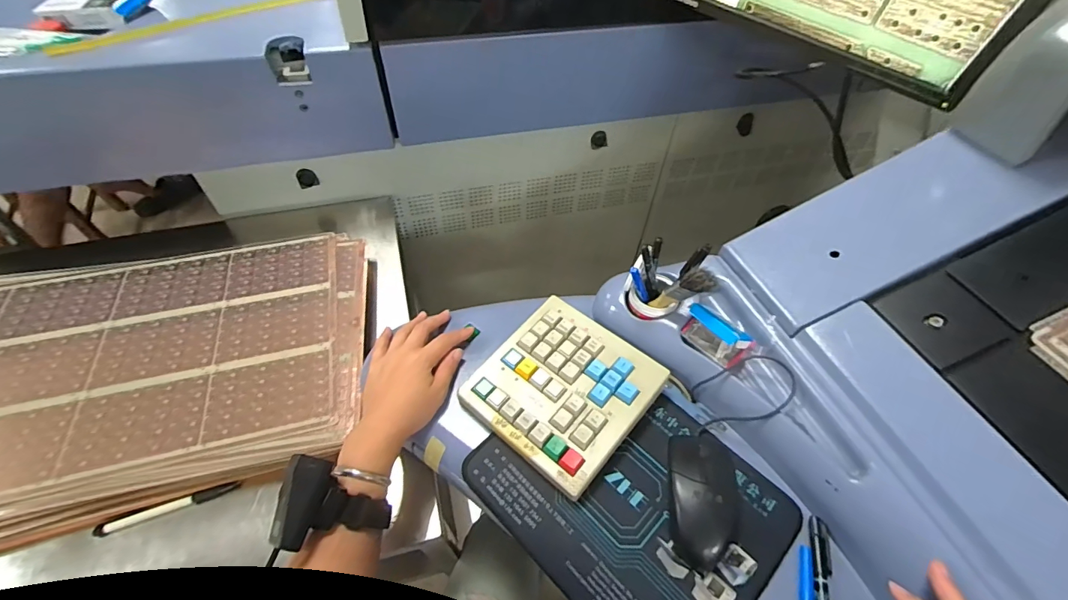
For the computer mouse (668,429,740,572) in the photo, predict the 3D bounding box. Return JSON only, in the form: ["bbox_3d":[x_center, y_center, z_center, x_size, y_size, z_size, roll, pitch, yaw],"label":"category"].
[{"bbox_3d":[0.156,0.175,0.413,0.062,0.034,0.119,9,52,4],"label":"computer mouse"}]

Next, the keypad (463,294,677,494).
[{"bbox_3d":[0.030,0.086,0.469,0.160,0.031,0.162,36,58,23],"label":"keypad"}]

